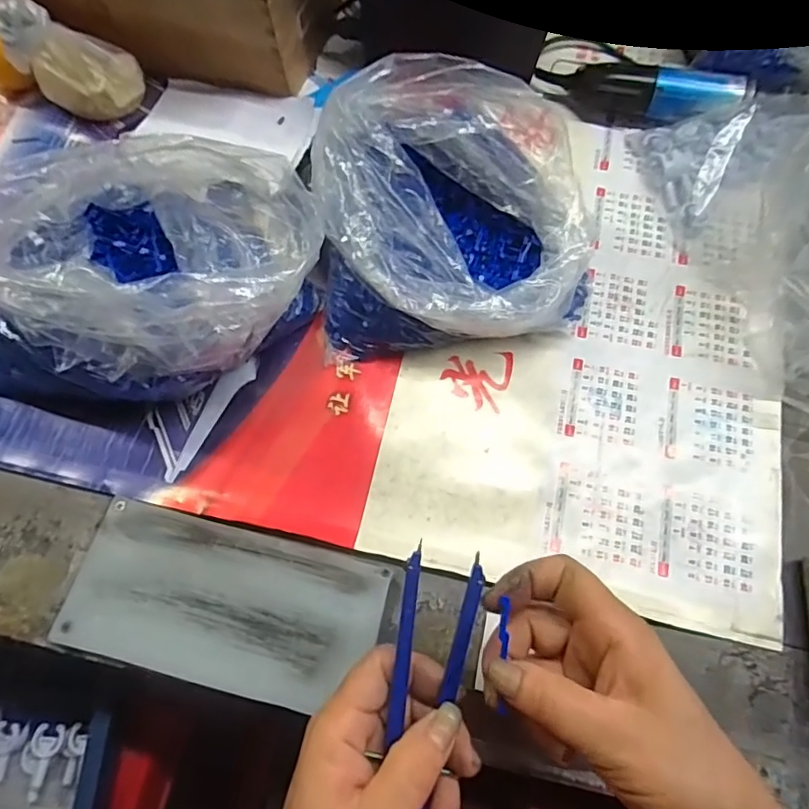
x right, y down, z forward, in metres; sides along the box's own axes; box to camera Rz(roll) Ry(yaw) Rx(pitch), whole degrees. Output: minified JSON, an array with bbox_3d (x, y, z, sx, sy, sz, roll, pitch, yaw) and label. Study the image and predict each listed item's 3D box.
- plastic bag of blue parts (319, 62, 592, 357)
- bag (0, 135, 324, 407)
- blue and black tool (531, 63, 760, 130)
[{"bbox_3d":[0.037,-0.134,0.386,0.195,0.109,0.169,-1,71,1],"label":"plastic bag of blue parts"},{"bbox_3d":[-0.171,-0.096,0.377,0.222,0.098,0.178,-2,71,0],"label":"bag"},{"bbox_3d":[0.203,-0.269,0.468,0.167,0.038,0.035,13,71,18],"label":"blue and black tool"}]

